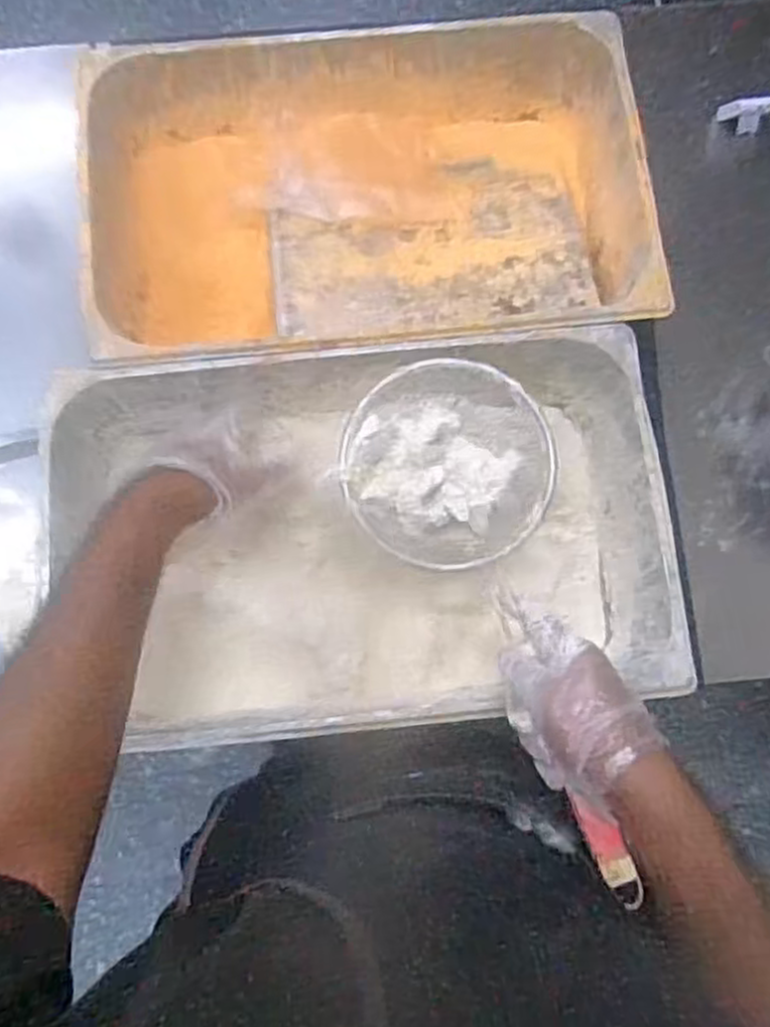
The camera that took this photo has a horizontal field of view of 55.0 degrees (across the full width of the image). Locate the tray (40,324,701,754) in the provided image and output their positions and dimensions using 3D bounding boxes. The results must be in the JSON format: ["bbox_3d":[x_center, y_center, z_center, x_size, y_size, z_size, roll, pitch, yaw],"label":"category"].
[{"bbox_3d":[-0.020,0.020,0.678,0.509,0.157,0.318,-6,79,-2],"label":"tray"}]

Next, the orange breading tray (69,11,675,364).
[{"bbox_3d":[-0.016,-0.305,0.749,0.524,0.141,0.337,-5,79,-2],"label":"orange breading tray"}]

